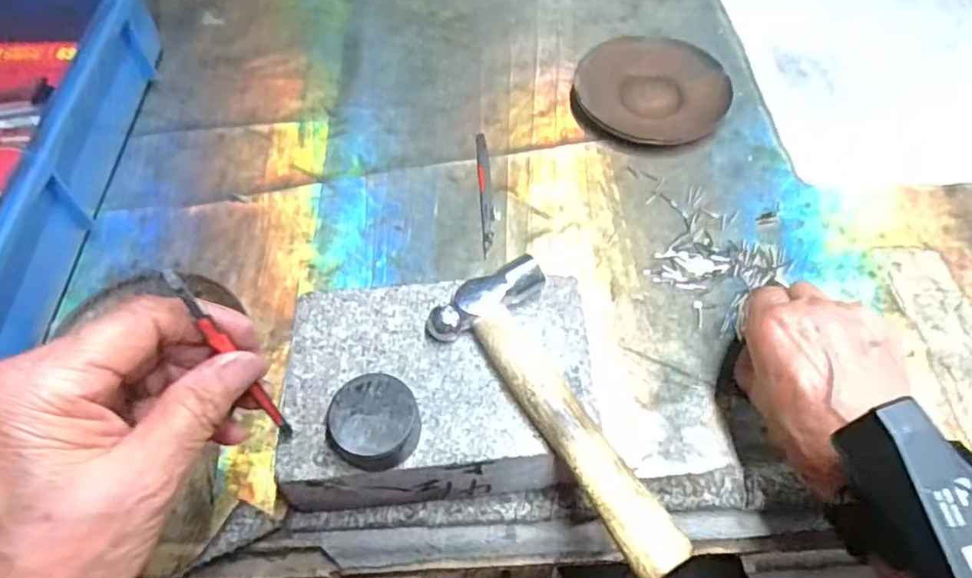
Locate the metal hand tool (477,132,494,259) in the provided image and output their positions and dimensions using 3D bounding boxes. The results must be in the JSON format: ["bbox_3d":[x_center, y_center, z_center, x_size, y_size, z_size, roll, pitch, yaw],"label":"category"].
[{"bbox_3d":[0.000,-0.068,0.426,0.009,0.004,0.107,-3,59,-2],"label":"metal hand tool"}]

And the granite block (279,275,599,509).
[{"bbox_3d":[-0.022,0.057,0.317,0.147,0.062,0.105,-2,59,-4],"label":"granite block"}]

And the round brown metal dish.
[{"bbox_3d":[0.125,-0.153,0.471,0.112,0.017,0.099,0,59,0],"label":"round brown metal dish"}]

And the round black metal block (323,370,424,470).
[{"bbox_3d":[-0.048,0.058,0.269,0.037,0.020,0.036,1,59,-2],"label":"round black metal block"}]

